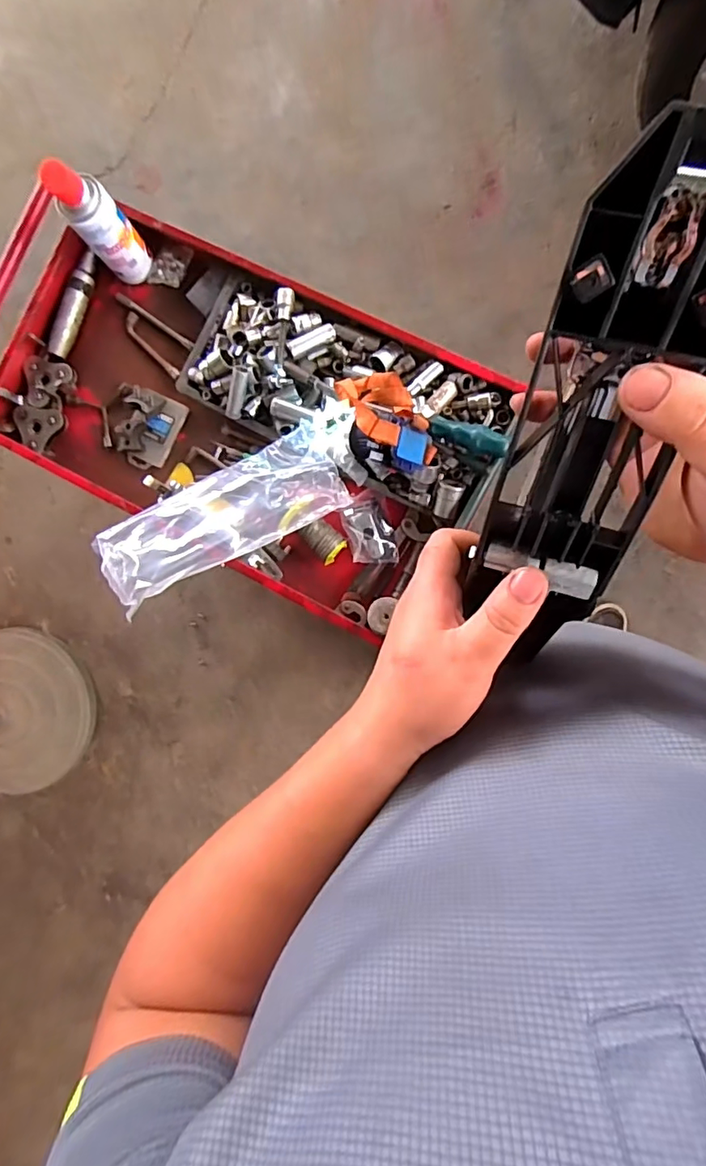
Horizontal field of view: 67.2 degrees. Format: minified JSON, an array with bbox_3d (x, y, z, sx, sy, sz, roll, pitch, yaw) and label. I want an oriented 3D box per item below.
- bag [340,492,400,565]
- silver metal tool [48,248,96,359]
[{"bbox_3d":[0.023,-0.066,0.686,0.058,0.029,0.088,-16,86,5],"label":"bag"},{"bbox_3d":[-0.394,-0.393,0.754,0.029,0.029,0.148,23,90,7],"label":"silver metal tool"}]

